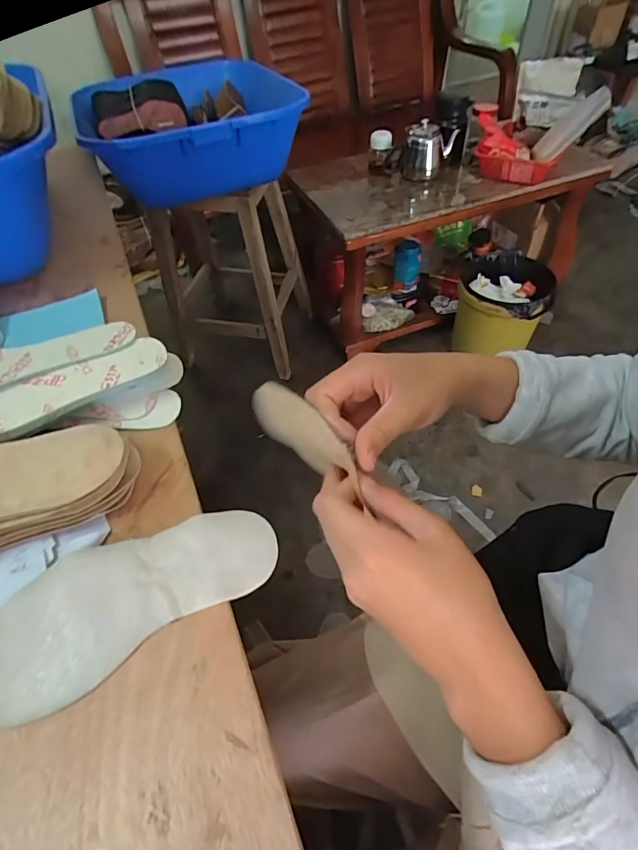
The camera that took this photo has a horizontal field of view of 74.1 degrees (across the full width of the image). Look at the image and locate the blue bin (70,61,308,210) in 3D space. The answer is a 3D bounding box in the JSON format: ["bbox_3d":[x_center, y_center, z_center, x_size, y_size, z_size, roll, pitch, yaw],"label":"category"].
[{"bbox_3d":[-0.332,-0.762,1.108,0.512,0.181,0.601,-20,52,-13],"label":"blue bin"}]

